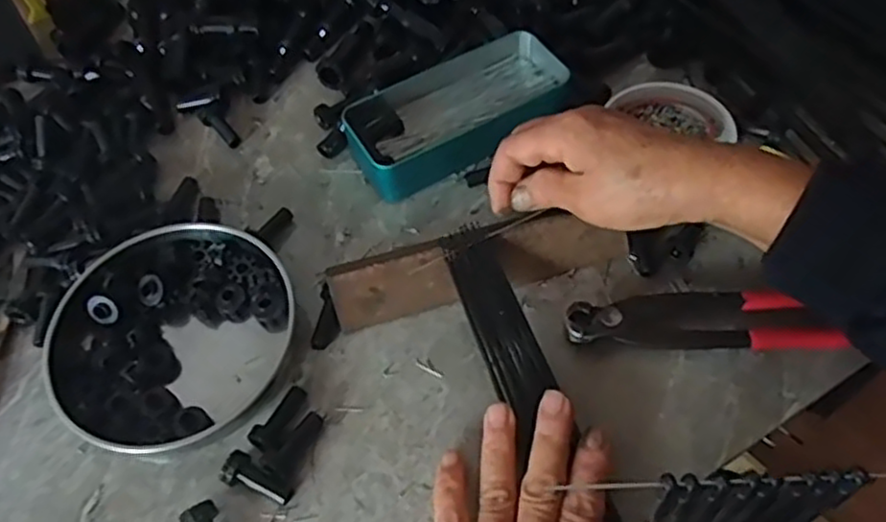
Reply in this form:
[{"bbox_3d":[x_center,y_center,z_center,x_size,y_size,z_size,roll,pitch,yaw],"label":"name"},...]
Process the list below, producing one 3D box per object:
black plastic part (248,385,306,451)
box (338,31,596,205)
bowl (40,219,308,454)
[{"bbox_3d":[-0.089,0.084,0.388,0.013,0.013,0.038,20,61,17],"label":"black plastic part"},{"bbox_3d":[0.011,-0.105,0.490,0.154,0.032,0.072,-29,59,-14],"label":"box"},{"bbox_3d":[-0.156,0.041,0.413,0.127,0.024,0.135,-2,57,4],"label":"bowl"}]

